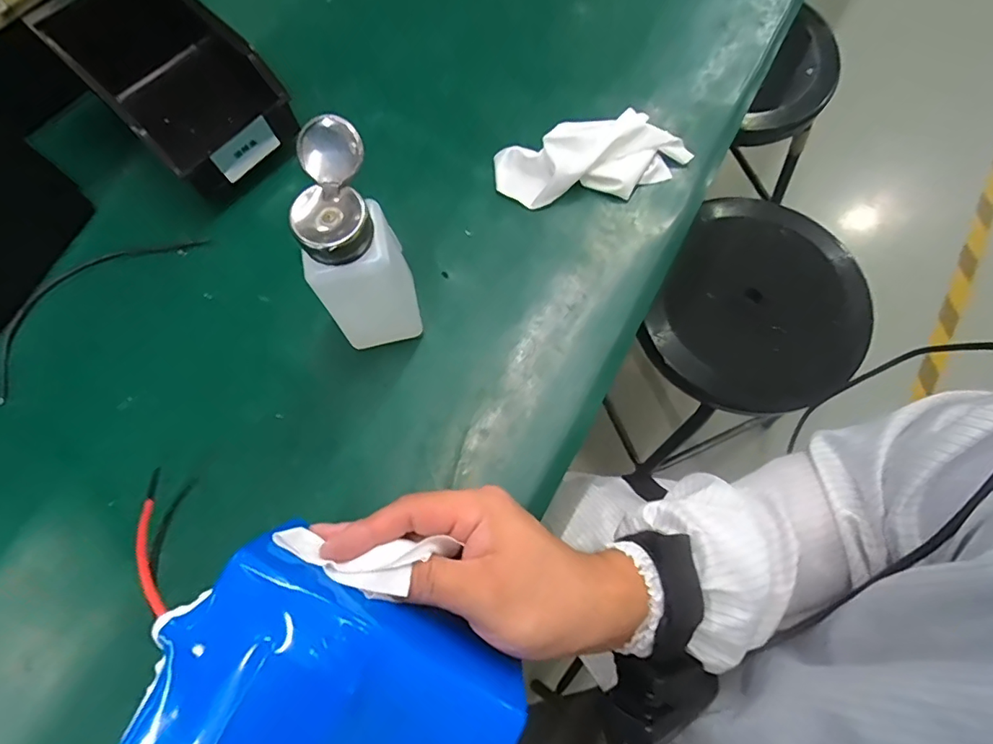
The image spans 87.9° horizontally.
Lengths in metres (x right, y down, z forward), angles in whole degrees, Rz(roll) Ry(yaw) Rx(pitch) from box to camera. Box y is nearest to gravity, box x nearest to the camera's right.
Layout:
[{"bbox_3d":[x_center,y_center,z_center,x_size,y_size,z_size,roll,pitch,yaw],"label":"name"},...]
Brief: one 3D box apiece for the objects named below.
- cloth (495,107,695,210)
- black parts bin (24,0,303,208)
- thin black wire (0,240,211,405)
[{"bbox_3d":[0.075,-0.168,0.407,0.145,0.033,0.064,-14,74,-4],"label":"cloth"},{"bbox_3d":[-0.248,-0.224,0.403,0.183,0.073,0.100,42,77,12],"label":"black parts bin"},{"bbox_3d":[-0.311,-0.060,0.390,0.062,0.004,0.178,42,78,12],"label":"thin black wire"}]

